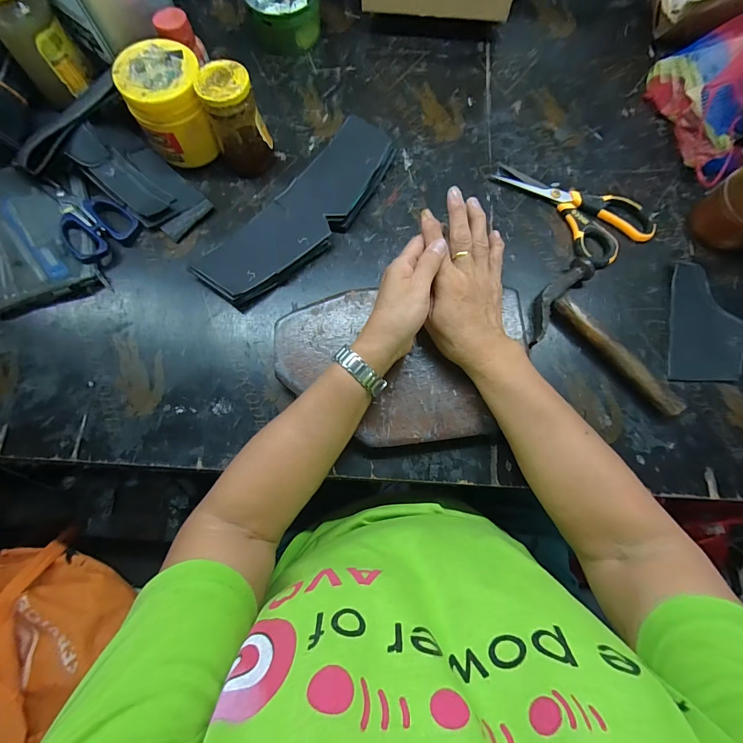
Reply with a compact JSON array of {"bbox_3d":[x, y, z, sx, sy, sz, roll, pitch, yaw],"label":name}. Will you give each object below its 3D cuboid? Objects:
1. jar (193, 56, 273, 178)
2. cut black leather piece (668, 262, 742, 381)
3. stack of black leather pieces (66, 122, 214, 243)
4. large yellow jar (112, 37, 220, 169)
[{"bbox_3d":[-0.163,-0.301,0.439,0.059,0.103,0.060,0,76,-1],"label":"jar"},{"bbox_3d":[0.383,-0.055,0.414,0.077,0.005,0.138,11,79,8],"label":"cut black leather piece"},{"bbox_3d":[-0.283,-0.239,0.453,0.161,0.026,0.079,41,71,0],"label":"stack of black leather pieces"},{"bbox_3d":[-0.238,-0.319,0.443,0.085,0.096,0.087,0,76,-1],"label":"large yellow jar"}]

